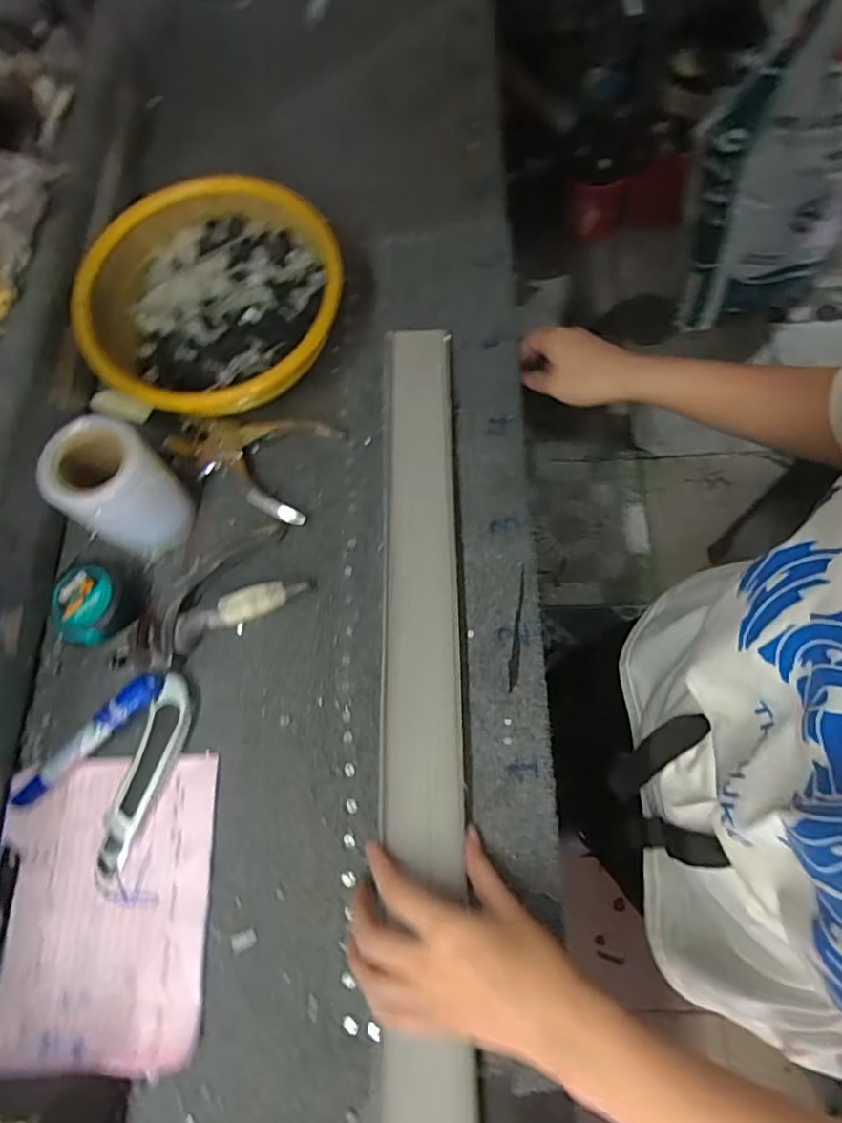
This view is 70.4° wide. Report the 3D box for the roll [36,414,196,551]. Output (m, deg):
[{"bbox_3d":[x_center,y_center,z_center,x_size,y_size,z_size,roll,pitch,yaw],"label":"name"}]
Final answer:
[{"bbox_3d":[-0.244,-0.058,0.490,0.072,0.105,0.080,42,76,16],"label":"roll"}]

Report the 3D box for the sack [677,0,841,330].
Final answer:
[{"bbox_3d":[0.824,-0.905,1.312,0.368,0.813,0.178,-1,49,2],"label":"sack"}]

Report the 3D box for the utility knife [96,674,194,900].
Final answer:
[{"bbox_3d":[-0.208,0.164,0.450,0.032,0.013,0.155,12,70,7],"label":"utility knife"}]

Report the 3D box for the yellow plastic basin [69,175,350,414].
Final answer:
[{"bbox_3d":[-0.190,-0.237,0.564,0.231,0.095,0.223,-1,69,2],"label":"yellow plastic basin"}]

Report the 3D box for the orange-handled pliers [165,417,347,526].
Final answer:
[{"bbox_3d":[-0.166,-0.100,0.555,0.164,0.018,0.099,18,71,9],"label":"orange-handled pliers"}]

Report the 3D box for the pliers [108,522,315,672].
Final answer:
[{"bbox_3d":[-0.178,0.035,0.492,0.166,0.025,0.068,-31,71,-9],"label":"pliers"}]

